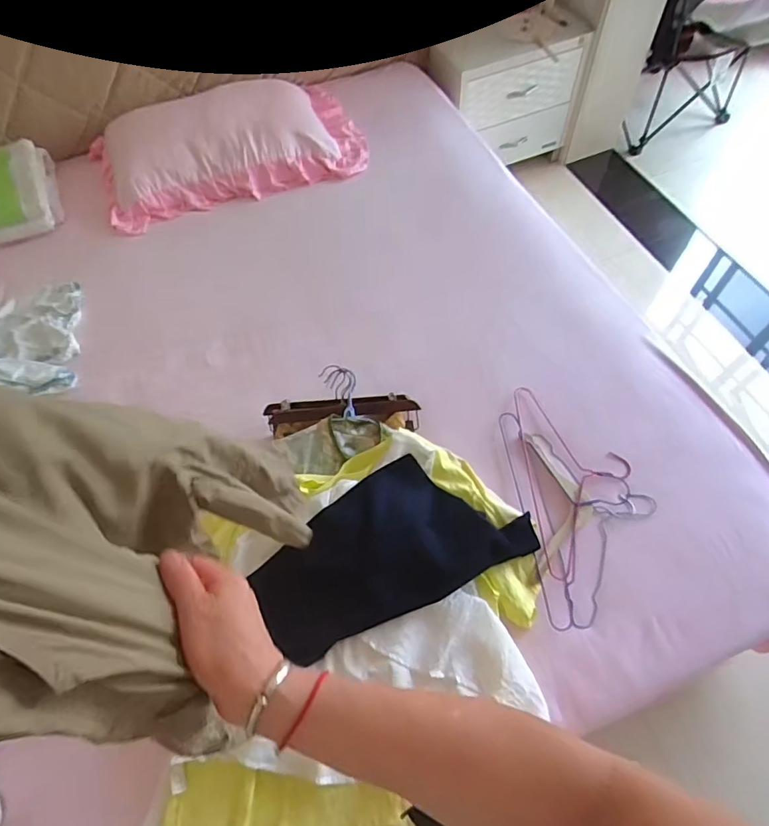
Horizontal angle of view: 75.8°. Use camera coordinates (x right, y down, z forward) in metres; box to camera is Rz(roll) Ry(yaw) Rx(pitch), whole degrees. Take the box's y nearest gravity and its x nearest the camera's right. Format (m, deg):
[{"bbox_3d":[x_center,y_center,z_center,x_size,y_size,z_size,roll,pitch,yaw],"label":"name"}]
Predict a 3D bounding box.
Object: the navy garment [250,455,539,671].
[{"bbox_3d":[0.009,0.235,0.863,0.456,0.045,0.243,-30,63,-11],"label":"navy garment"}]

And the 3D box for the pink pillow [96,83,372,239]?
[{"bbox_3d":[-0.478,-0.819,1.473,0.793,0.138,0.425,-20,63,-6],"label":"pink pillow"}]

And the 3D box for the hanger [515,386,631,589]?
[{"bbox_3d":[0.386,0.122,0.988,0.199,0.026,0.410,-2,61,0],"label":"hanger"}]

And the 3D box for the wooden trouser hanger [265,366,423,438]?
[{"bbox_3d":[-0.094,-0.022,1.056,0.329,0.080,0.129,-4,62,2],"label":"wooden trouser hanger"}]

